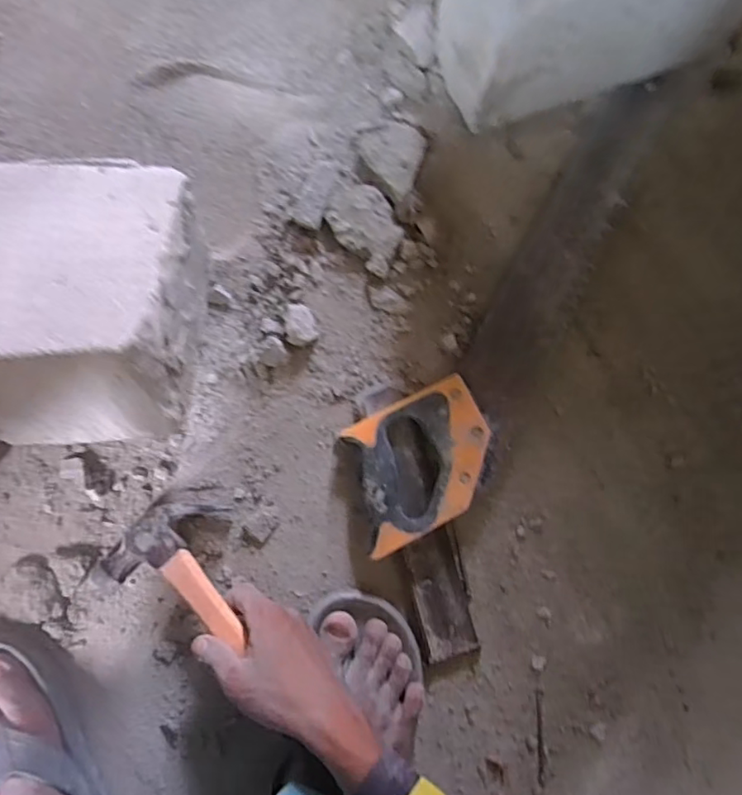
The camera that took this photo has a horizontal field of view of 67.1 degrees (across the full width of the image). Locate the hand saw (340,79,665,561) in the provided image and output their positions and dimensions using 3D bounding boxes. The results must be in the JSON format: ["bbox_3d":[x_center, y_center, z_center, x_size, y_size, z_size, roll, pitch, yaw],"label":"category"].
[{"bbox_3d":[0.135,-0.087,0.516,0.121,0.040,0.510,34,86,0],"label":"hand saw"}]

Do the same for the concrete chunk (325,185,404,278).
[{"bbox_3d":[-0.003,-0.157,0.523,0.056,0.015,0.084,-32,88,-4],"label":"concrete chunk"}]

